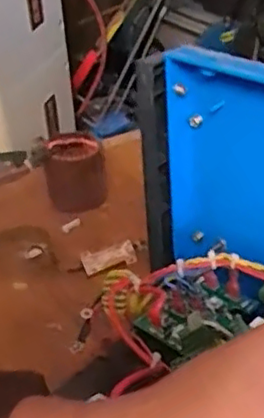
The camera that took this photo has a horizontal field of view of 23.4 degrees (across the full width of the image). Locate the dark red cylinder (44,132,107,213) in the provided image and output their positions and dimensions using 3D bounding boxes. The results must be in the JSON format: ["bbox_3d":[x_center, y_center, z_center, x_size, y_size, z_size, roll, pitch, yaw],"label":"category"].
[{"bbox_3d":[-0.061,-0.039,0.696,0.064,0.076,0.070,-5,33,-3],"label":"dark red cylinder"}]

